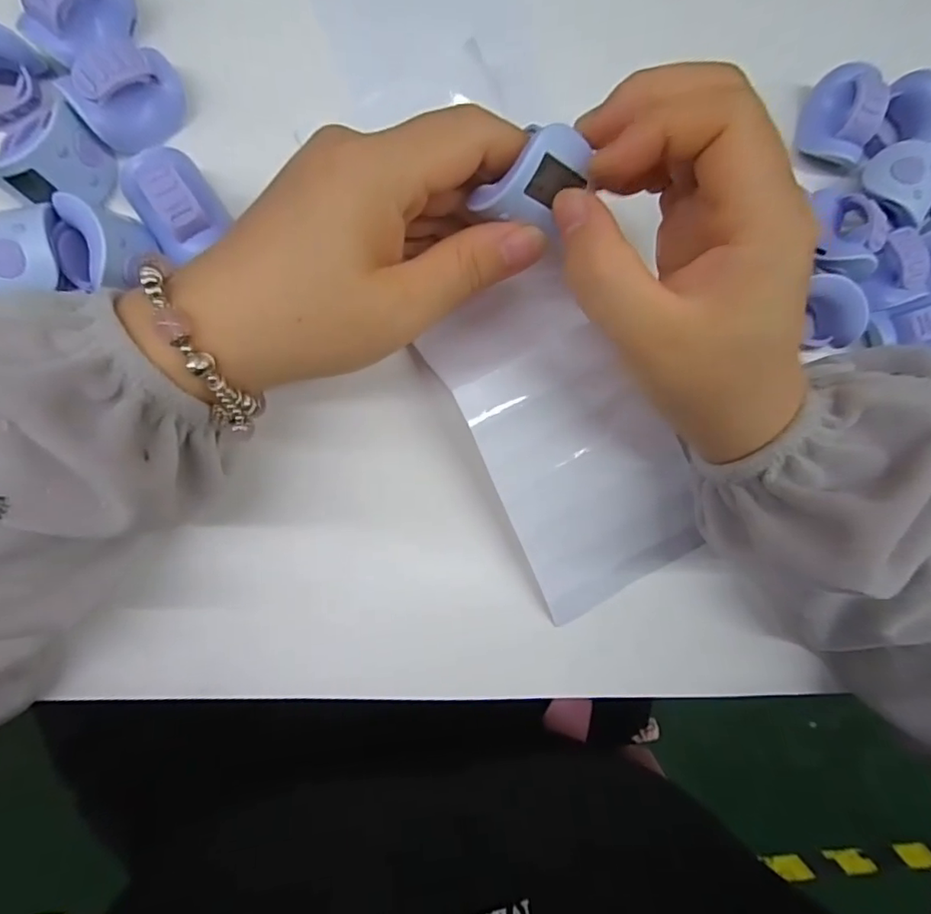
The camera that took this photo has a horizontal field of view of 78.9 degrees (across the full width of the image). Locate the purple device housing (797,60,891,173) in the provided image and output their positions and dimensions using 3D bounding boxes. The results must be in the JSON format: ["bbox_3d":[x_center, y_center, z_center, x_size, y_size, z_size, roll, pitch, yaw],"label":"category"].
[{"bbox_3d":[0.178,-0.161,0.267,0.023,0.036,0.043,-6,89,-8],"label":"purple device housing"}]

